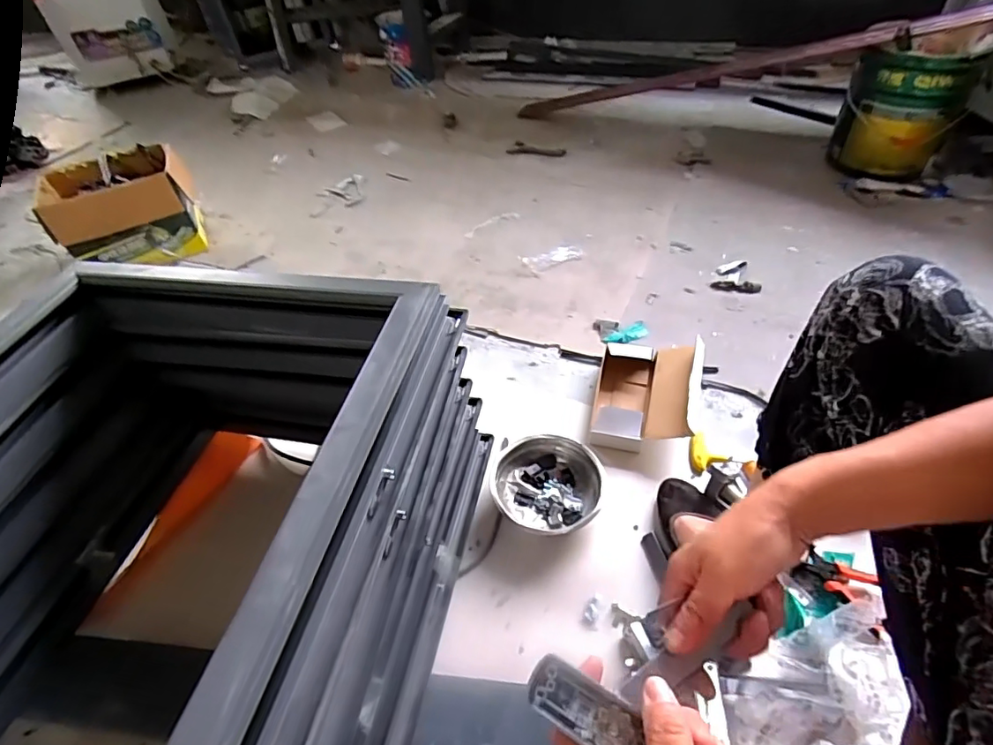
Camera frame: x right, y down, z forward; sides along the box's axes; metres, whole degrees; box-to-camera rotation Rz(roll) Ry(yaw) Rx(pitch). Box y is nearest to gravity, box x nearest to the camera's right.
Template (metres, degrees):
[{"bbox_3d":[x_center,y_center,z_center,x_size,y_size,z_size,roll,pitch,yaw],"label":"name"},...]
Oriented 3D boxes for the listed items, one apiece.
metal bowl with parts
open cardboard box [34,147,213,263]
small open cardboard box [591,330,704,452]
[{"bbox_3d":[0.085,0.196,0.890,0.174,0.075,0.183,-4,45,4],"label":"metal bowl with parts"},{"bbox_3d":[-1.043,-0.449,1.518,0.365,0.252,0.249,-28,48,-19],"label":"open cardboard box"},{"bbox_3d":[0.287,0.033,1.000,0.188,0.103,0.226,7,47,15],"label":"small open cardboard box"}]

